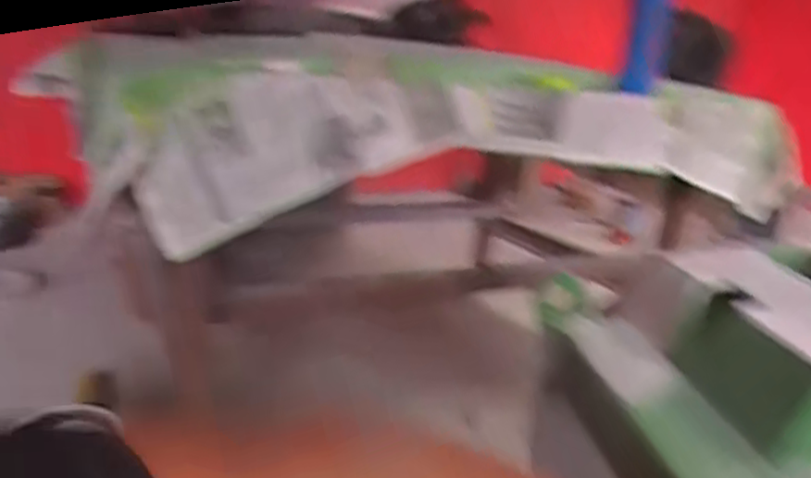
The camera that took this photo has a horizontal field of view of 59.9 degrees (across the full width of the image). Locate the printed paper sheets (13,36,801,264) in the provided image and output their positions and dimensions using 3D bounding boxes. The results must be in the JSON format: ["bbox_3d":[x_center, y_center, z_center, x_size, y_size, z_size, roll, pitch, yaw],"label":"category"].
[{"bbox_3d":[0.207,-0.161,1.297,1.529,0.294,0.246,-2,17,-33],"label":"printed paper sheets"}]

